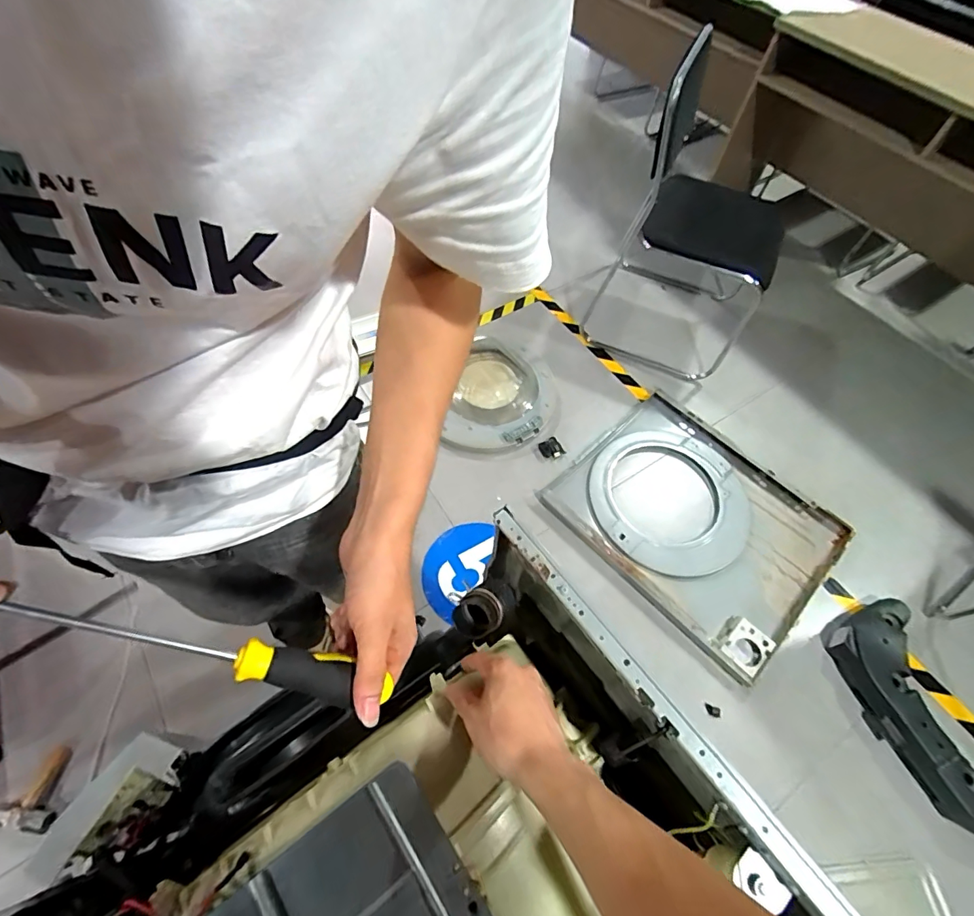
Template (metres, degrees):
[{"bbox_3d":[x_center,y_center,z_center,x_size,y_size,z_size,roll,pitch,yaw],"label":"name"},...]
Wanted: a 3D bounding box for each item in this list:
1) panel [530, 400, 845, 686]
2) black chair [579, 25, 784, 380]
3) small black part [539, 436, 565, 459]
[{"bbox_3d":[0.538,0.161,1.256,0.493,0.069,0.647,-39,61,-14],"label":"panel"},{"bbox_3d":[0.579,-0.622,1.276,0.449,0.733,0.423,20,61,9],"label":"black chair"},{"bbox_3d":[0.190,-0.029,1.386,0.065,0.034,0.057,-27,65,-17],"label":"small black part"}]

